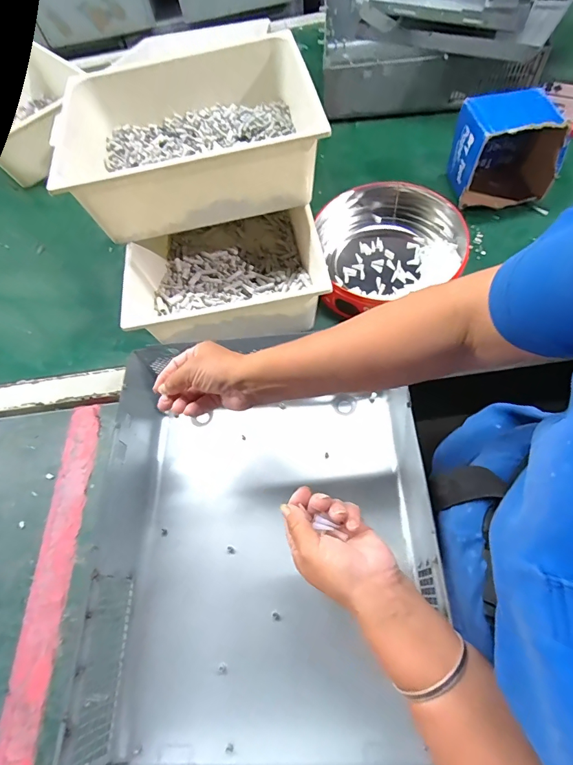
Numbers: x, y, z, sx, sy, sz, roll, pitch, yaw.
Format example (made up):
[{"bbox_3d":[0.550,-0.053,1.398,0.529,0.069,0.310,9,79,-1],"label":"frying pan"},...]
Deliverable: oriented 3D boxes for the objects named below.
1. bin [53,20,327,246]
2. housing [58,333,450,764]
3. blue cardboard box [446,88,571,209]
[{"bbox_3d":[-0.137,-0.360,0.596,0.353,0.126,0.264,-11,62,2],"label":"bin"},{"bbox_3d":[-0.034,0.178,0.424,0.356,0.110,0.399,-1,59,3],"label":"housing"},{"bbox_3d":[0.368,-0.388,0.661,0.155,0.123,0.116,1,61,6],"label":"blue cardboard box"}]

